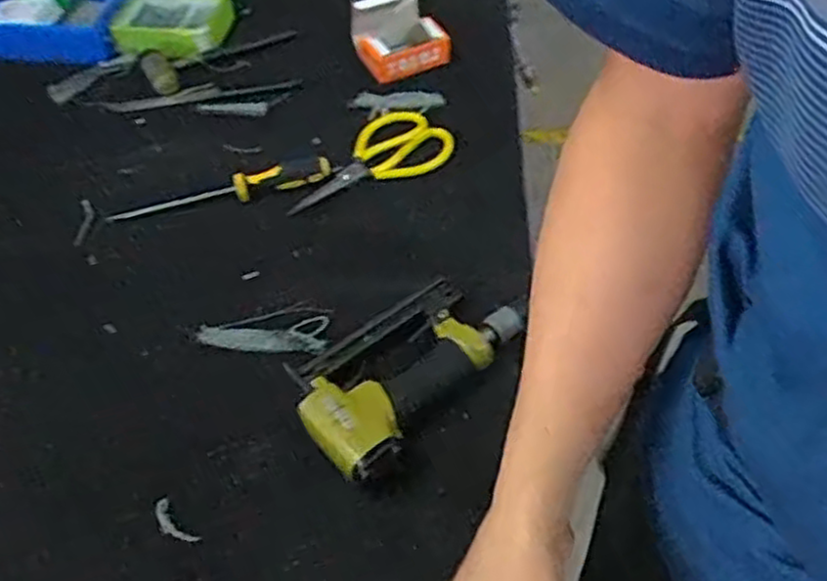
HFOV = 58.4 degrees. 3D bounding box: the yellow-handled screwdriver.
[{"bbox_3d":[-0.217,-0.116,0.839,0.247,0.030,0.031,-15,50,-7],"label":"yellow-handled screwdriver"}]

